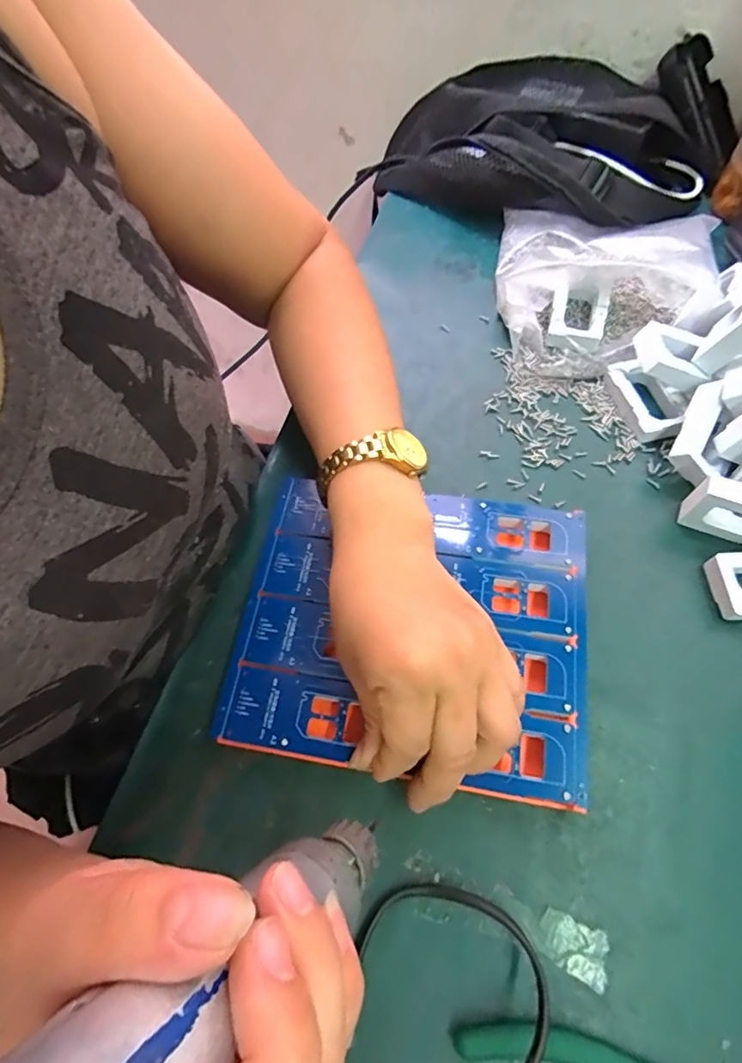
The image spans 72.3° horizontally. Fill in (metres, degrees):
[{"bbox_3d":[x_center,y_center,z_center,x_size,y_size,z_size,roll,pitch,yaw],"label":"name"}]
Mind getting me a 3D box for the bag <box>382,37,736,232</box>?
[{"bbox_3d":[0.163,-0.365,0.474,0.304,0.062,0.189,25,68,15],"label":"bag"}]

